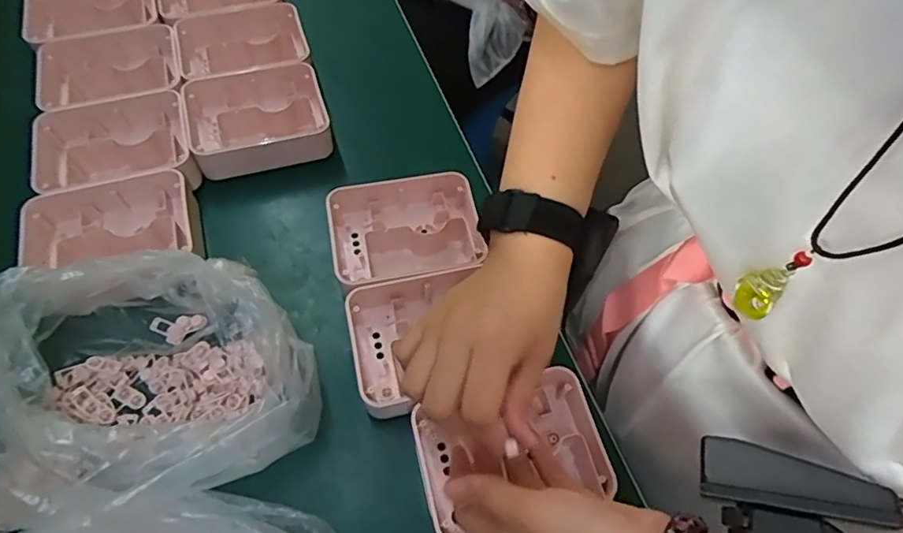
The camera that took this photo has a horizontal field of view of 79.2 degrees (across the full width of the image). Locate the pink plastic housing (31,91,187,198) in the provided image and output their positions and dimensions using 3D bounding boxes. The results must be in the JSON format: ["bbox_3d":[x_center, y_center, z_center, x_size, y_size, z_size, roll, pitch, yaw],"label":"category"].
[{"bbox_3d":[-0.311,-0.103,0.507,0.139,0.044,0.105,-25,65,-16],"label":"pink plastic housing"}]

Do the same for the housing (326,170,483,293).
[{"bbox_3d":[-0.041,-0.028,0.489,0.132,0.040,0.104,-9,62,-9],"label":"housing"}]

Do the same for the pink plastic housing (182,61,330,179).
[{"bbox_3d":[-0.189,-0.143,0.536,0.131,0.037,0.103,-17,63,-12],"label":"pink plastic housing"}]

